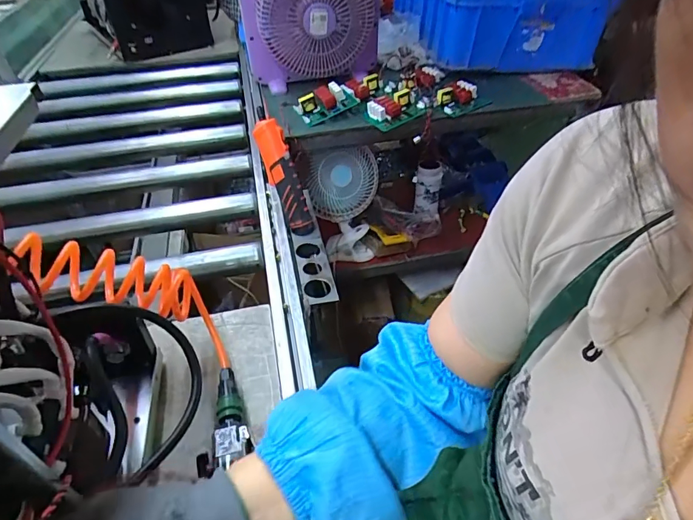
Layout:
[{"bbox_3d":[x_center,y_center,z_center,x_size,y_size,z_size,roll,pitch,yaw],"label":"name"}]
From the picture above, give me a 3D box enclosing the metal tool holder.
[{"bbox_3d":[-0.063,-0.027,0.730,0.052,0.031,0.264,-12,42,-6],"label":"metal tool holder"}]

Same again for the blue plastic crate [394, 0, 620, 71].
[{"bbox_3d":[0.390,-0.732,1.224,0.404,0.226,0.588,-6,43,-4],"label":"blue plastic crate"}]

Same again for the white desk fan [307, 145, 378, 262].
[{"bbox_3d":[-0.001,-0.149,1.154,0.177,0.327,0.105,-3,42,0],"label":"white desk fan"}]

